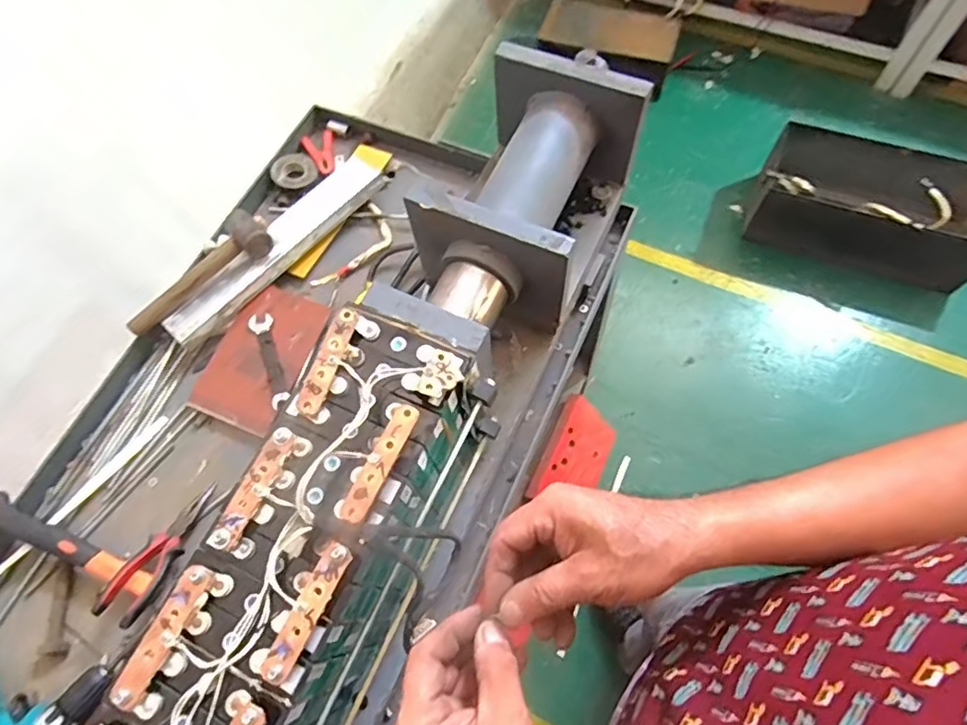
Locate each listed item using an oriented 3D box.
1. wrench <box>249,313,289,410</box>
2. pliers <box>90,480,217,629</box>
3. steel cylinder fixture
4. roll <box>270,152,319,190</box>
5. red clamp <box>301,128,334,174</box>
[{"bbox_3d":[-0.314,-0.004,0.851,0.033,0.005,0.152,-19,67,-4],"label":"wrench"},{"bbox_3d":[-0.415,0.240,0.749,0.067,0.029,0.188,20,51,10],"label":"pliers"},{"bbox_3d":[0.048,-0.208,0.734,0.201,0.165,0.390,23,71,13],"label":"steel cylinder fixture"},{"bbox_3d":[-0.327,-0.331,0.993,0.075,0.016,0.080,-2,67,4],"label":"roll"},{"bbox_3d":[-0.284,-0.372,1.020,0.054,0.013,0.088,-21,67,-5],"label":"red clamp"}]

